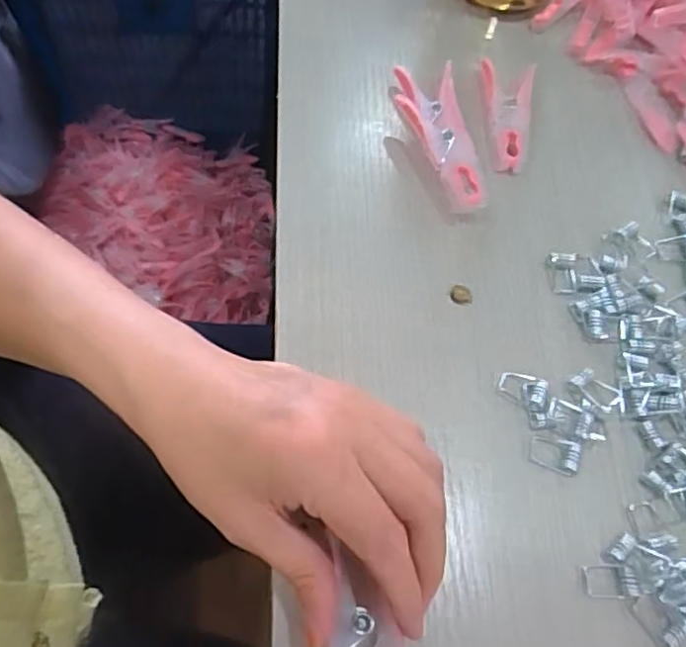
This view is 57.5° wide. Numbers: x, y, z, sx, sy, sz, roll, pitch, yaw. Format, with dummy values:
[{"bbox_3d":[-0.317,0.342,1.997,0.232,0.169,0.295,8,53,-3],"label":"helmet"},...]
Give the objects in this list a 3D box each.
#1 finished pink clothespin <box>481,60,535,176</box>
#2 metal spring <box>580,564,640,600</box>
[{"bbox_3d":[0.096,-0.124,0.372,0.028,0.017,0.077,9,64,-3],"label":"finished pink clothespin"},{"bbox_3d":[0.115,0.111,0.268,0.023,0.004,0.014,2,65,-7],"label":"metal spring"}]

